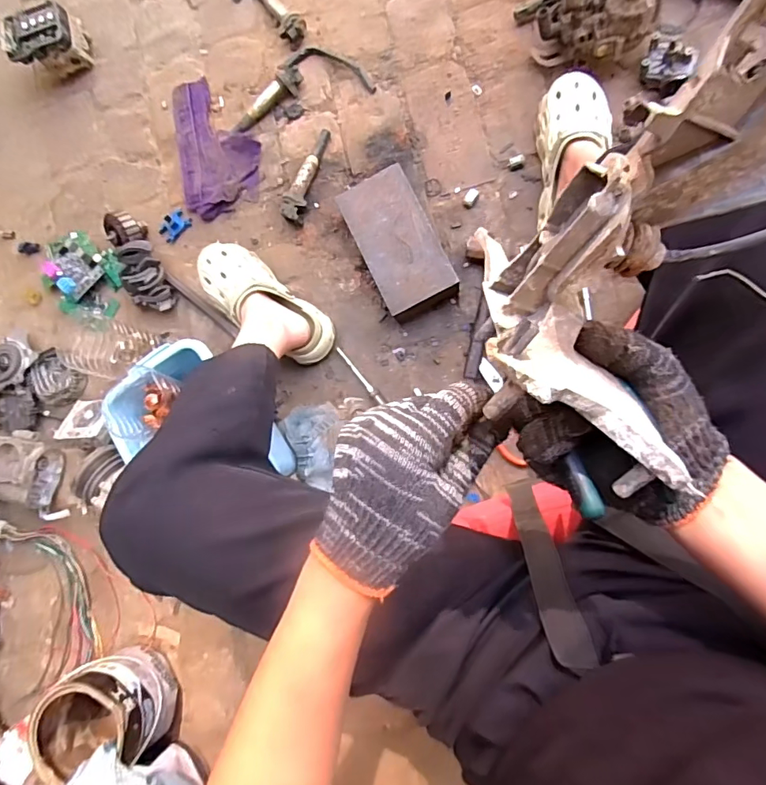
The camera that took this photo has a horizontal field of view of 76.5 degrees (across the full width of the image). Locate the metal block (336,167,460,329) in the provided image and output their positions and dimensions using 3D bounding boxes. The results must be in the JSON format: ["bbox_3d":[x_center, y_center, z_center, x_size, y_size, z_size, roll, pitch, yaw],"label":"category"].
[{"bbox_3d":[0.026,-0.241,0.797,0.122,0.067,0.225,-25,83,8],"label":"metal block"}]

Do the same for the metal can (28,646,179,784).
[{"bbox_3d":[-0.446,0.517,0.801,0.164,0.151,0.149,-18,84,8],"label":"metal can"}]

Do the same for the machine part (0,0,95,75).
[{"bbox_3d":[-0.607,-0.640,0.888,0.130,0.095,0.071,-17,85,8],"label":"machine part"}]

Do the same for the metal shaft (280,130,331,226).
[{"bbox_3d":[-0.138,-0.387,0.866,0.037,0.032,0.167,20,90,10],"label":"metal shaft"}]

